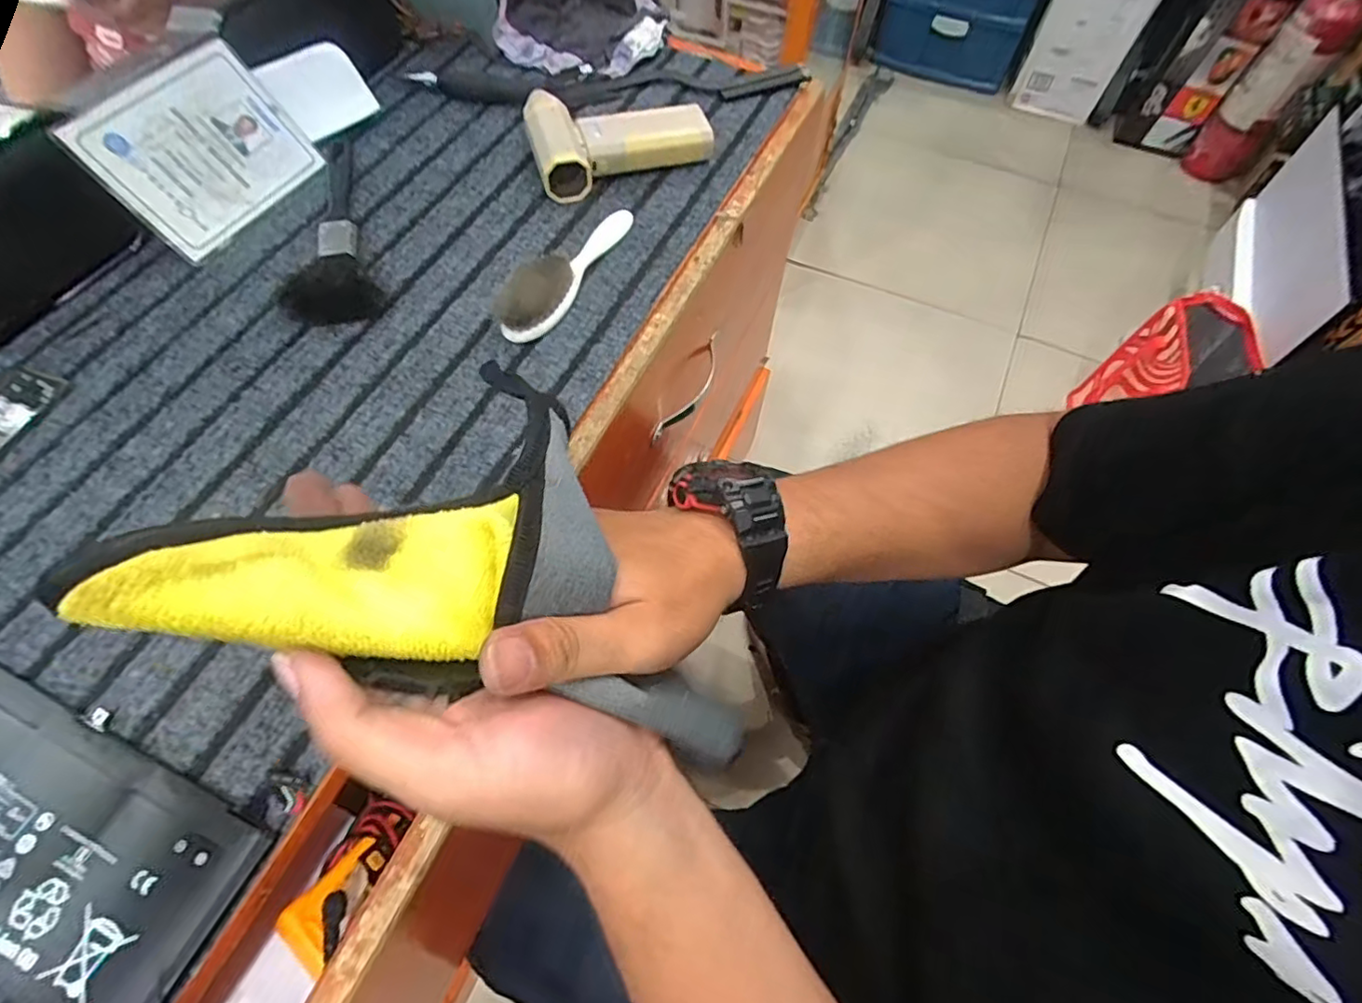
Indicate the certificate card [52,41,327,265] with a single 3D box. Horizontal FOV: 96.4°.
[{"bbox_3d":[-0.340,-0.252,0.436,0.008,0.094,0.133,6,55,42],"label":"certificate card"}]

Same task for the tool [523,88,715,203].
[{"bbox_3d":[-0.049,-0.294,0.486,0.141,0.035,0.099,-14,65,-10],"label":"tool"}]

